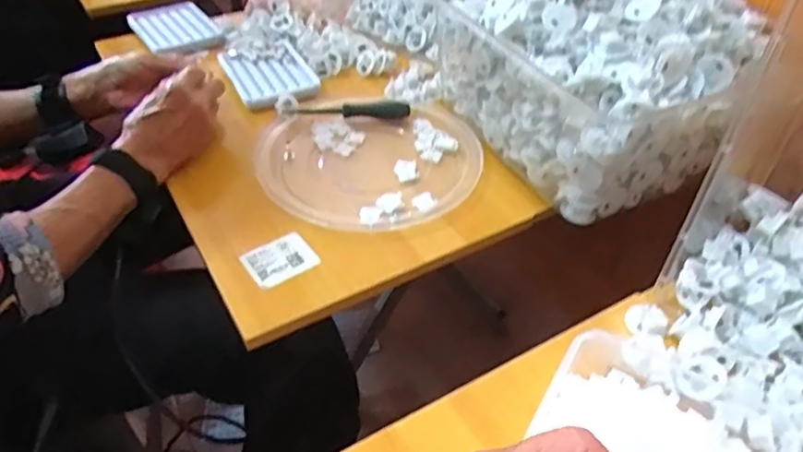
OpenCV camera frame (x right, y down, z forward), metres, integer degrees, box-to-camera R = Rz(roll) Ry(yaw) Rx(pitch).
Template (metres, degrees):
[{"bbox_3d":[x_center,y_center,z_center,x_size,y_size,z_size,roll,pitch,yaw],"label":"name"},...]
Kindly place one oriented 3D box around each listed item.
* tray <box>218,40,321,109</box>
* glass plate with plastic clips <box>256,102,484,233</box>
[{"bbox_3d":[-0.165,-0.194,0.750,0.098,0.018,0.145,-19,46,-19],"label":"tray"},{"bbox_3d":[-0.032,-0.062,0.634,0.228,0.020,0.197,-7,43,-7],"label":"glass plate with plastic clips"}]

